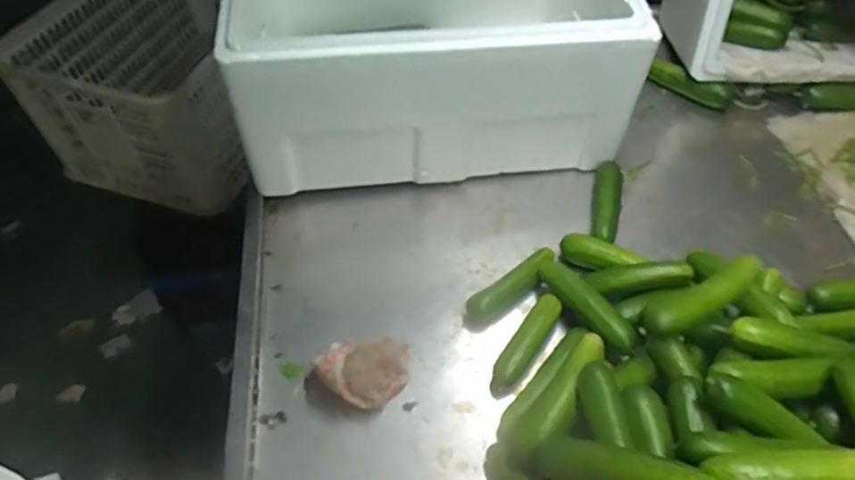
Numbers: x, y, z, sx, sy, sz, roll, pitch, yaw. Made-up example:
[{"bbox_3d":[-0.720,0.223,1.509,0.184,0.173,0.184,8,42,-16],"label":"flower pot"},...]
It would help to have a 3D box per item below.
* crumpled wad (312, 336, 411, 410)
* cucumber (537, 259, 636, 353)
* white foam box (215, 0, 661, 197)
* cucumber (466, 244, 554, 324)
[{"bbox_3d":[-0.059,0.124,0.574,0.074,0.052,0.072,-1,52,1],"label":"crumpled wad"},{"bbox_3d":[0.165,0.069,0.613,0.033,0.036,0.127,-24,42,-16],"label":"cucumber"},{"bbox_3d":[-0.004,-0.241,0.766,0.442,0.222,0.320,-8,52,-5],"label":"white foam box"},{"bbox_3d":[0.091,0.049,0.644,0.112,0.031,0.026,-32,58,-22],"label":"cucumber"}]

